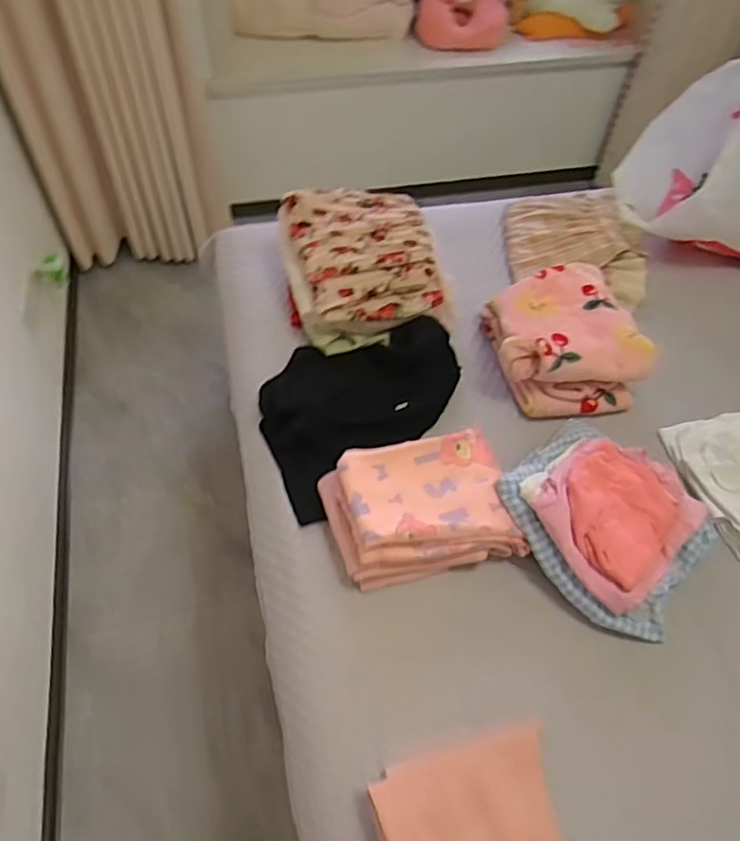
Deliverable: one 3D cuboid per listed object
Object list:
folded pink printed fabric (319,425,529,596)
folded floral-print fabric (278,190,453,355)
[{"bbox_3d":[0.079,0.125,0.922,0.264,0.106,0.184,-11,55,-11],"label":"folded pink printed fabric"},{"bbox_3d":[-0.009,-0.294,1.195,0.291,0.153,0.301,-14,55,-13],"label":"folded floral-print fabric"}]

